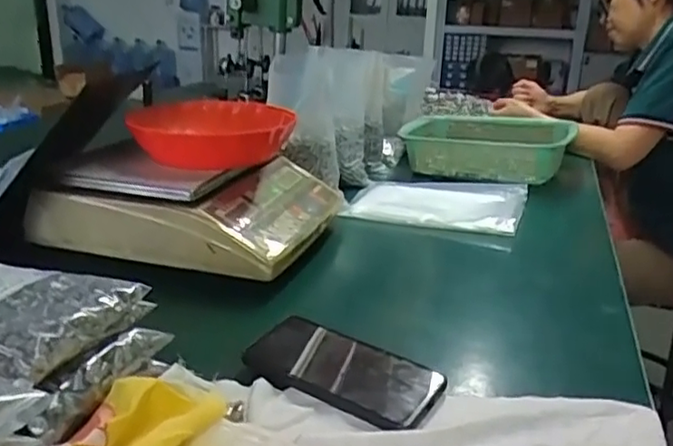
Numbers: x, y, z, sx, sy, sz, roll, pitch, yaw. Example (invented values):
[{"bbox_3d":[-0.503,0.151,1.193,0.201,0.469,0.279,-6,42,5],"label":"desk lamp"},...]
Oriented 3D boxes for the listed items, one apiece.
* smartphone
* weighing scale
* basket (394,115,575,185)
[{"bbox_3d":[0.005,0.121,0.522,0.161,0.013,0.079,15,24,28],"label":"smartphone"},{"bbox_3d":[-0.181,-0.037,0.819,0.309,0.095,0.309,9,22,15],"label":"weighing scale"},{"bbox_3d":[0.271,-0.149,1.162,0.297,0.089,0.252,10,22,17],"label":"basket"}]

